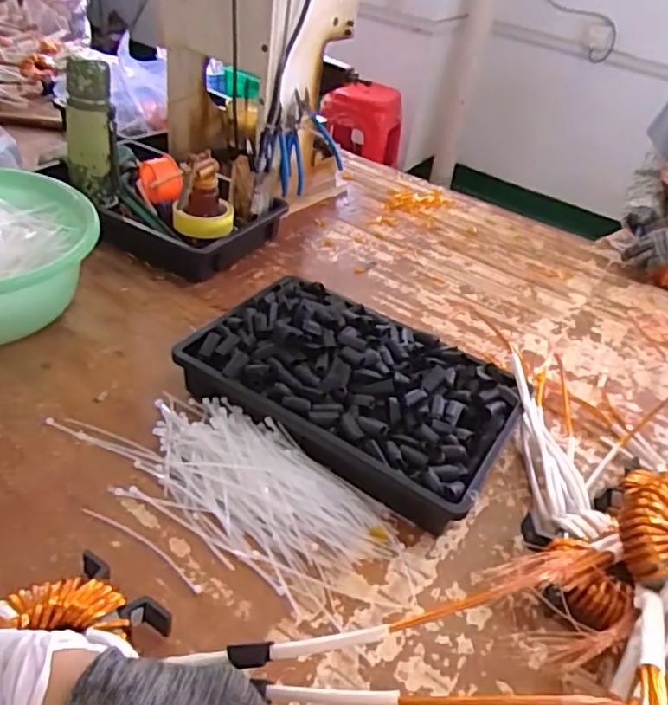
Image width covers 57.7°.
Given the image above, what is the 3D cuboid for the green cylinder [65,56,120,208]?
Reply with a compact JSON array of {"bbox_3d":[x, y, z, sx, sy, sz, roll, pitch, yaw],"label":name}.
[{"bbox_3d":[-0.369,-0.327,0.917,0.073,0.207,0.061,-4,39,-16],"label":"green cylinder"}]

